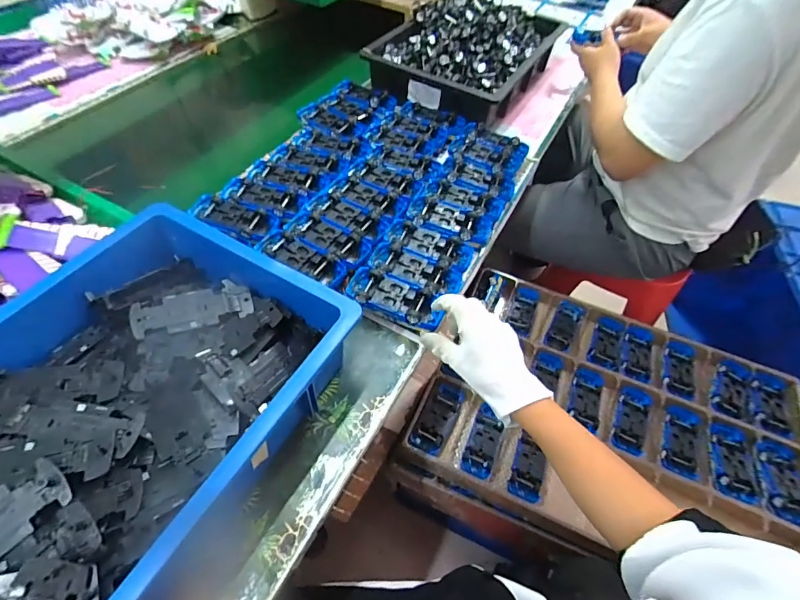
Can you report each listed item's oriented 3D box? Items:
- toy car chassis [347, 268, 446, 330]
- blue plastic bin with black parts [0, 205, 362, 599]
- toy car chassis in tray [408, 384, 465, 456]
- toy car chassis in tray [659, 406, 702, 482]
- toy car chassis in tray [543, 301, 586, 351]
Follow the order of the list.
[{"bbox_3d":[-0.009,-0.001,0.548,0.135,0.026,0.053,25,57,11],"label":"toy car chassis"},{"bbox_3d":[-0.292,0.123,0.402,0.318,0.112,0.447,23,56,14],"label":"blue plastic bin with black parts"},{"bbox_3d":[0.067,0.214,0.732,0.058,0.034,0.137,24,56,15],"label":"toy car chassis in tray"},{"bbox_3d":[0.506,0.250,0.727,0.060,0.020,0.135,24,56,15],"label":"toy car chassis in tray"},{"bbox_3d":[0.353,0.054,0.866,0.051,0.022,0.127,26,57,16],"label":"toy car chassis in tray"}]

